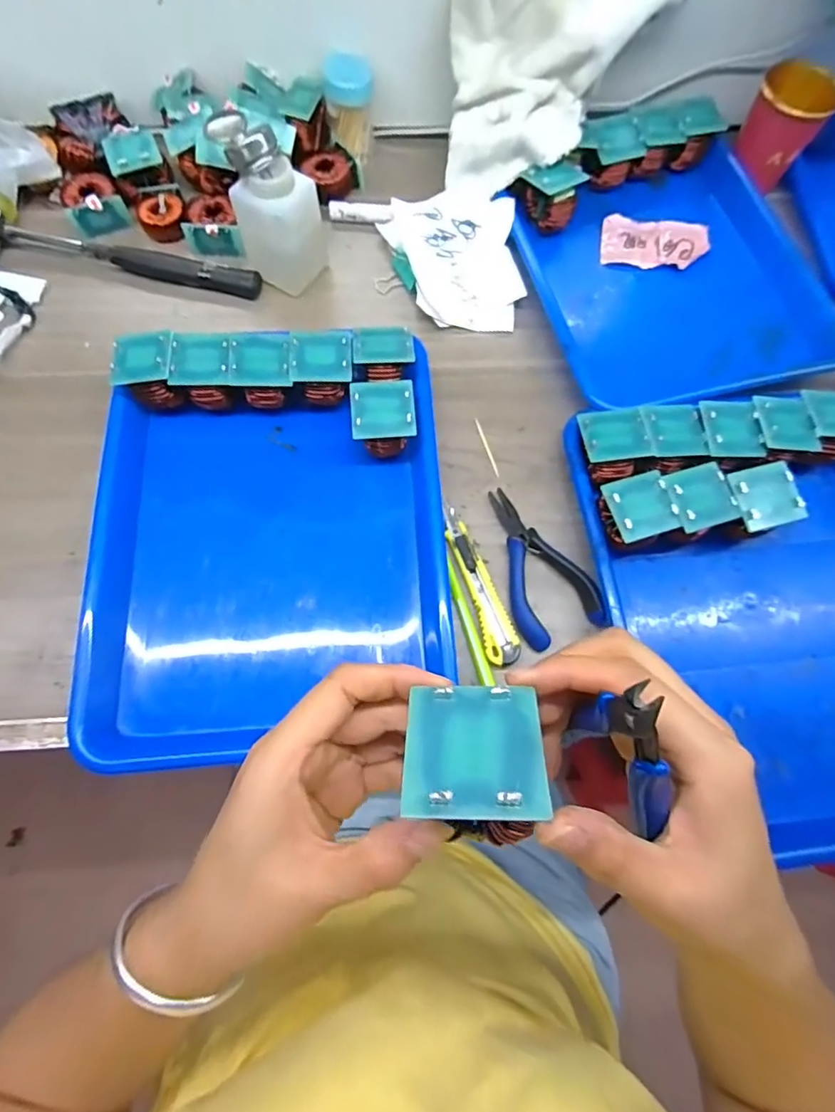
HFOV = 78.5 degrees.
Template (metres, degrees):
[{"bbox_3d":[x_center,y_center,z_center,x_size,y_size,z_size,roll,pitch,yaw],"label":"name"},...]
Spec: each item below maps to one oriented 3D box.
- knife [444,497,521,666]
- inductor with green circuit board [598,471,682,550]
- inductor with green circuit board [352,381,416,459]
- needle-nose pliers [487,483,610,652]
[{"bbox_3d":[0.045,0.017,0.384,0.023,0.011,0.130,-16,73,-7],"label":"knife"},{"bbox_3d":[0.157,-0.027,0.377,0.046,0.047,0.048,-18,74,-8],"label":"inductor with green circuit board"},{"bbox_3d":[-0.026,-0.100,0.399,0.046,0.050,0.047,-4,72,-3],"label":"inductor with green circuit board"},{"bbox_3d":[0.095,0.003,0.385,0.061,0.023,0.126,-10,73,-5],"label":"needle-nose pliers"}]

